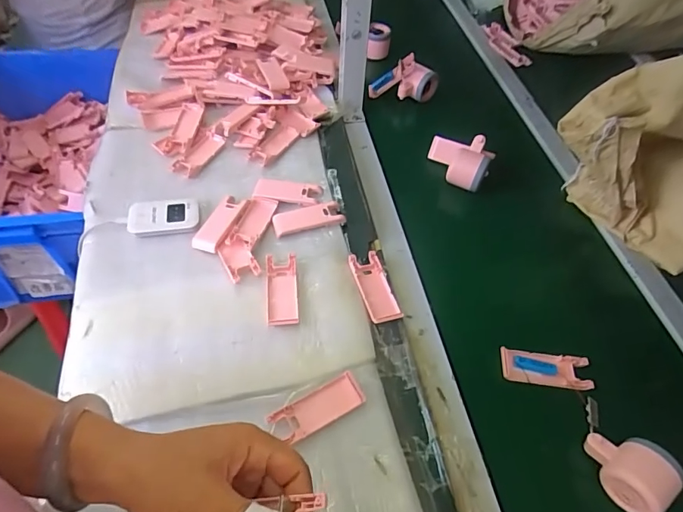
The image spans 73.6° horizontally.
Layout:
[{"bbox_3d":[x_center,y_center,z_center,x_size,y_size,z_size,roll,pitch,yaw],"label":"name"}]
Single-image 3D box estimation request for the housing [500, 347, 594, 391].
[{"bbox_3d":[0.245,0.137,0.551,0.102,0.013,0.039,7,53,3],"label":"housing"}]

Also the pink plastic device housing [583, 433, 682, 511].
[{"bbox_3d":[0.295,0.218,0.467,0.061,0.052,0.081,-21,57,-17],"label":"pink plastic device housing"}]

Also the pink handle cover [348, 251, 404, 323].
[{"bbox_3d":[0.043,0.040,0.599,0.043,0.006,0.103,-14,55,-13],"label":"pink handle cover"}]

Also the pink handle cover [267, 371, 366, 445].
[{"bbox_3d":[-0.026,0.165,0.498,0.099,0.008,0.039,-22,57,-18],"label":"pink handle cover"}]

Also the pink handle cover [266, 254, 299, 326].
[{"bbox_3d":[-0.076,0.043,0.583,0.038,0.010,0.100,-4,53,-5],"label":"pink handle cover"}]

